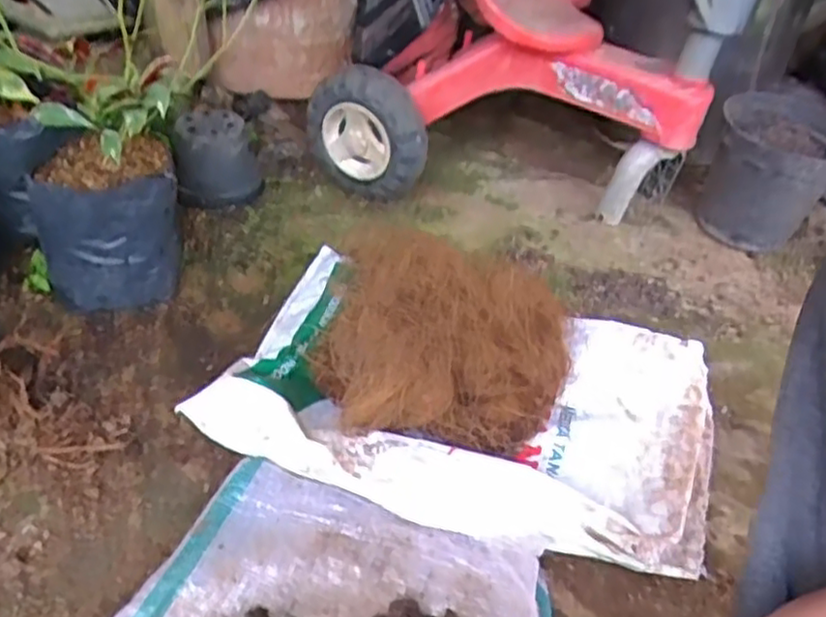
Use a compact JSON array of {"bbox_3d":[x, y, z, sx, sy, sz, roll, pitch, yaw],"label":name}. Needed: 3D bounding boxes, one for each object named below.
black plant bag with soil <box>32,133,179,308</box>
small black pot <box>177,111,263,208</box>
[{"bbox_3d":[-0.343,-0.094,0.800,0.145,0.153,0.130,-12,45,-21],"label":"black plant bag with soil"},{"bbox_3d":[-0.282,-0.215,0.998,0.126,0.108,0.097,-5,42,-14],"label":"small black pot"}]

